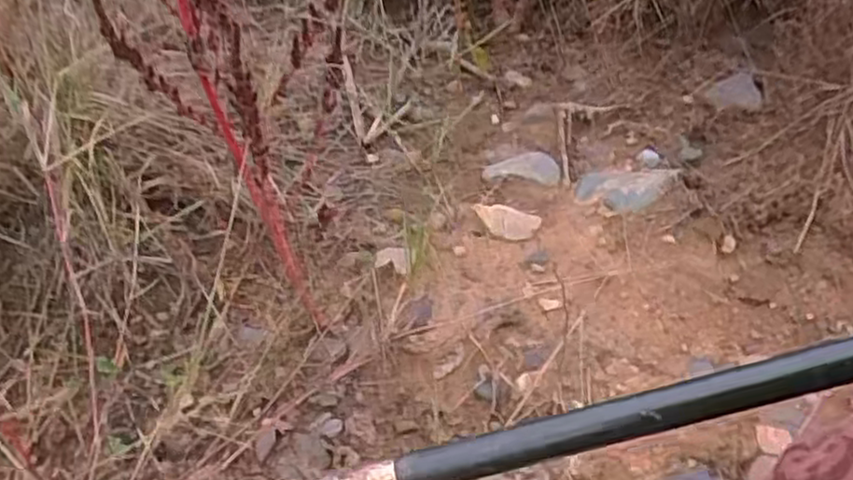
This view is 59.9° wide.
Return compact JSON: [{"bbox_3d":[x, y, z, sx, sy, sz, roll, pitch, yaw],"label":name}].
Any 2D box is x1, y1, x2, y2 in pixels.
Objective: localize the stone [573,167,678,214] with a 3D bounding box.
[{"bbox_3d":[0.251,-0.063,0.902,0.142,0.004,0.079,-6,44,-8],"label":"stone"}]

